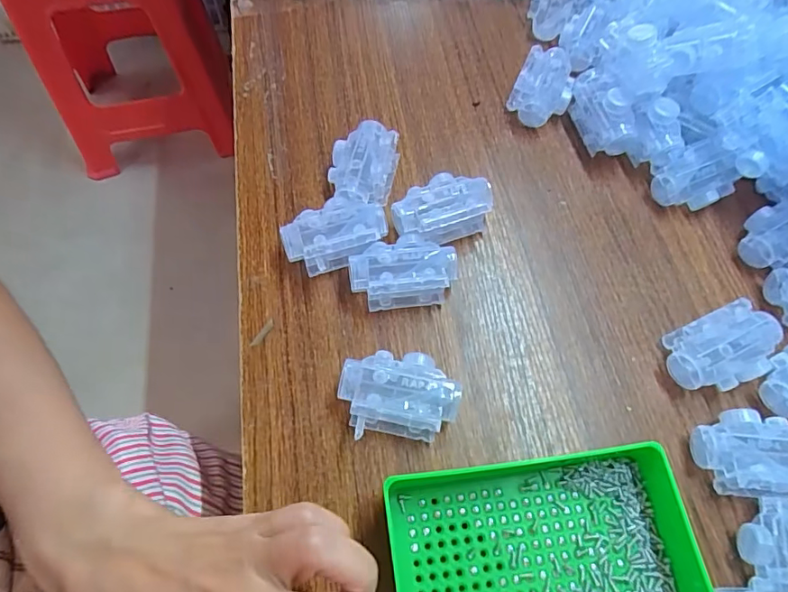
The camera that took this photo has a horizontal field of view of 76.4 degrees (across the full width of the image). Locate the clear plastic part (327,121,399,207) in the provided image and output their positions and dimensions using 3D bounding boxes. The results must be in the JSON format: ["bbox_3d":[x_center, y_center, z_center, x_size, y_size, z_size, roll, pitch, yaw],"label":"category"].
[{"bbox_3d":[-0.023,-0.094,0.362,0.045,0.029,0.064,10,64,3],"label":"clear plastic part"}]

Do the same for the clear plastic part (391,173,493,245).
[{"bbox_3d":[0.034,-0.060,0.351,0.069,0.029,0.041,-21,66,-12],"label":"clear plastic part"}]

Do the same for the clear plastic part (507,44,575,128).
[{"bbox_3d":[0.125,-0.172,0.413,0.043,0.029,0.063,25,66,10],"label":"clear plastic part"}]

